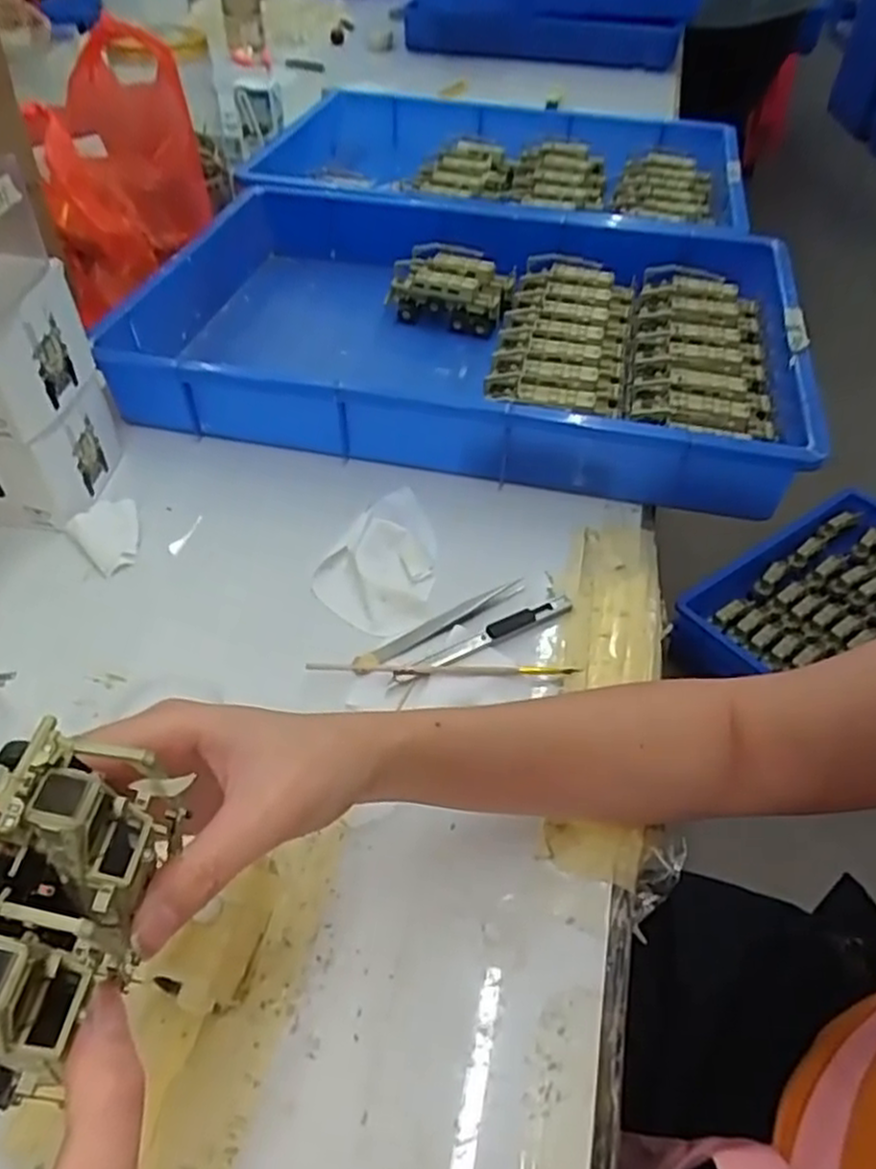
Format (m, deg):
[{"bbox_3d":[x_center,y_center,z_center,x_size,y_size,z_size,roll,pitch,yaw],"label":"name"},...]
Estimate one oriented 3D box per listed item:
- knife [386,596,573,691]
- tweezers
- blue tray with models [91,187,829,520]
[{"bbox_3d":[0.028,0.033,0.476,0.132,0.007,0.013,-22,52,-22],"label":"knife"},{"bbox_3d":[0.003,0.023,0.484,0.125,0.006,0.016,-24,52,-24],"label":"tweezers"},{"bbox_3d":[0.033,-0.247,0.695,0.541,0.076,0.399,10,47,6],"label":"blue tray with models"}]

